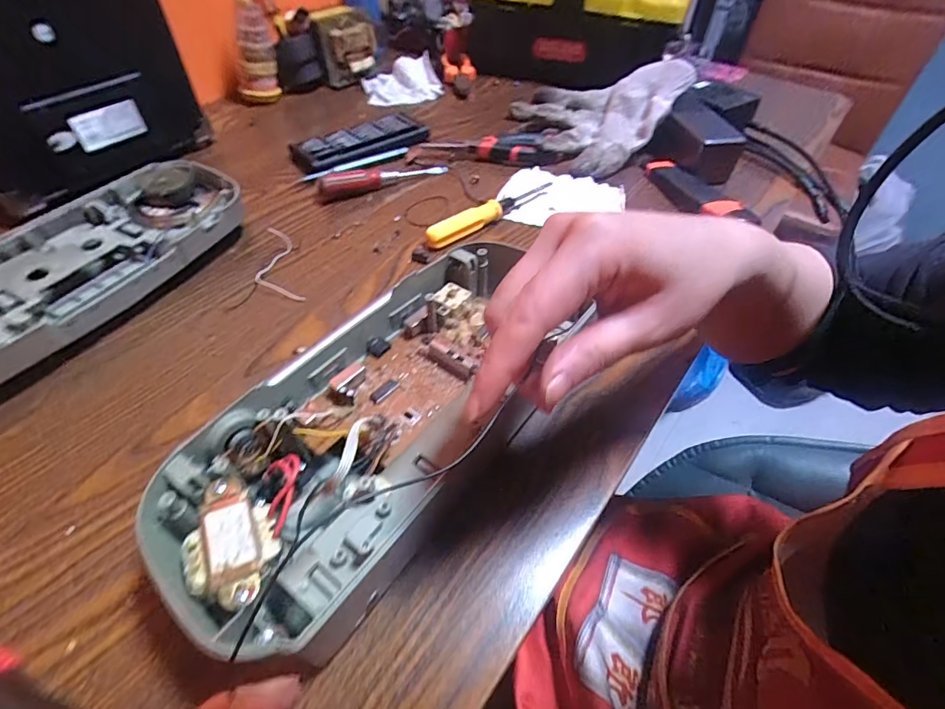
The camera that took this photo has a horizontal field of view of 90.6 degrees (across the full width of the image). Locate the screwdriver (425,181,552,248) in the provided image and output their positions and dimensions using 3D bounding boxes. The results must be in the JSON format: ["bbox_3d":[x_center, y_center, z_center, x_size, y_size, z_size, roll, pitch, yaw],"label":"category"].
[{"bbox_3d":[0.019,-0.146,0.473,0.164,0.025,0.024,-35,59,-29],"label":"screwdriver"}]

